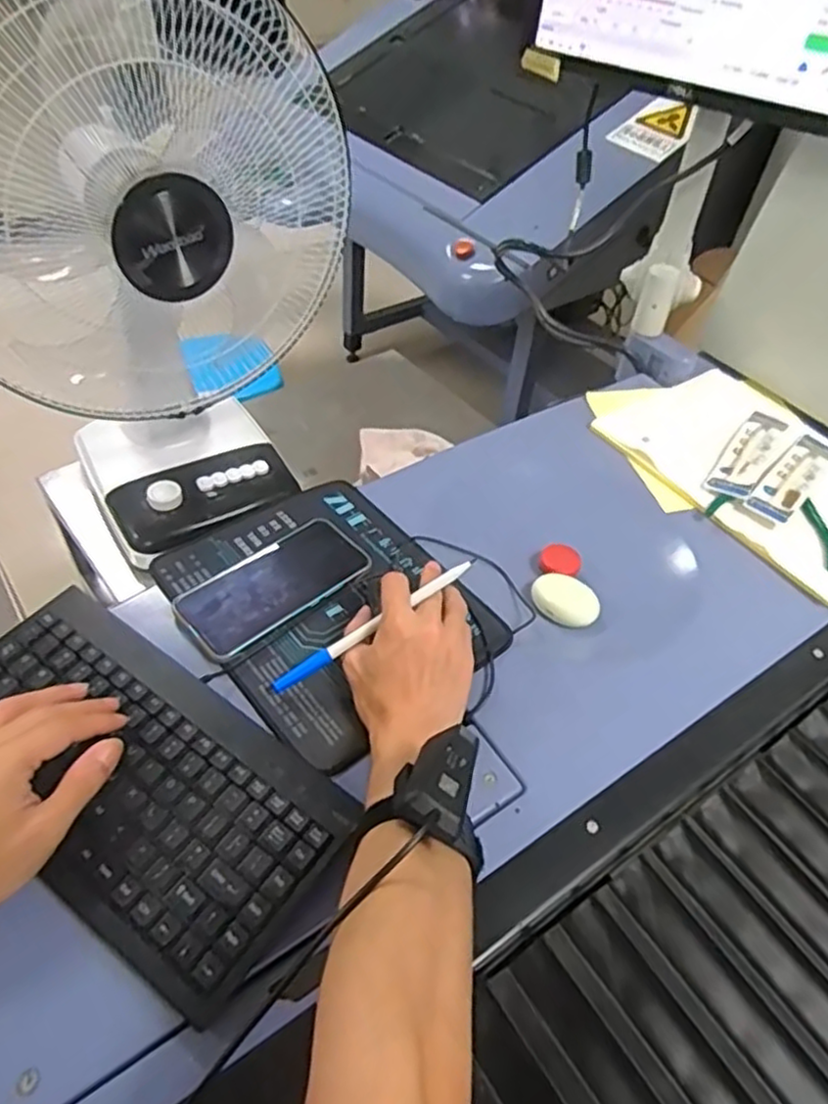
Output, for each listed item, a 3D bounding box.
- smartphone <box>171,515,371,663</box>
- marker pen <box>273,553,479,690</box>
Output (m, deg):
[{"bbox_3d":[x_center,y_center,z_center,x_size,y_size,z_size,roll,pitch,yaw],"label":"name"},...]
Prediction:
[{"bbox_3d":[-0.115,0.026,0.582,0.155,0.014,0.074,-33,59,-30],"label":"smartphone"},{"bbox_3d":[-0.029,0.054,0.527,0.178,0.008,0.014,-33,56,-4],"label":"marker pen"}]

